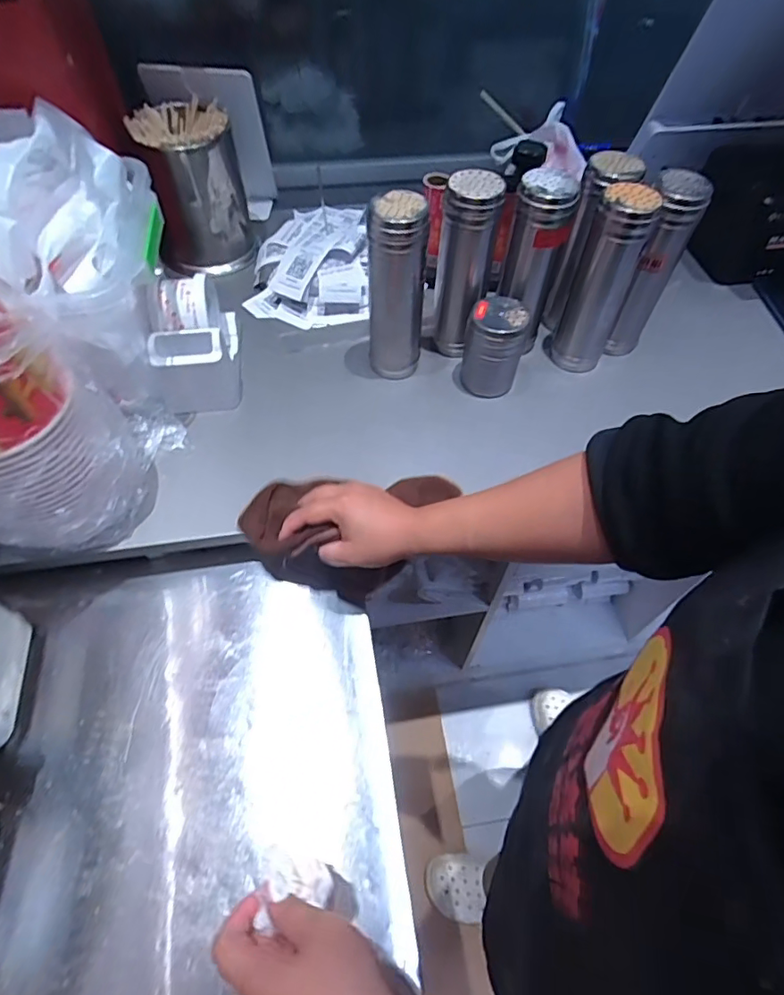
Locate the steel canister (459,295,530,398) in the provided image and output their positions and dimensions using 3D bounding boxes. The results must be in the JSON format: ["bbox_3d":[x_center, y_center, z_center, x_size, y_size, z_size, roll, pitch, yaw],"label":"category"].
[{"bbox_3d":[0.116,-0.174,0.624,0.063,0.102,0.057,8,57,4],"label":"steel canister"}]

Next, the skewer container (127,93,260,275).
[{"bbox_3d":[-0.272,-0.430,0.747,0.119,0.179,0.122,-5,57,-5],"label":"skewer container"}]

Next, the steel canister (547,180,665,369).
[{"bbox_3d":[0.241,-0.248,0.614,0.060,0.204,0.071,19,58,11],"label":"steel canister"}]

